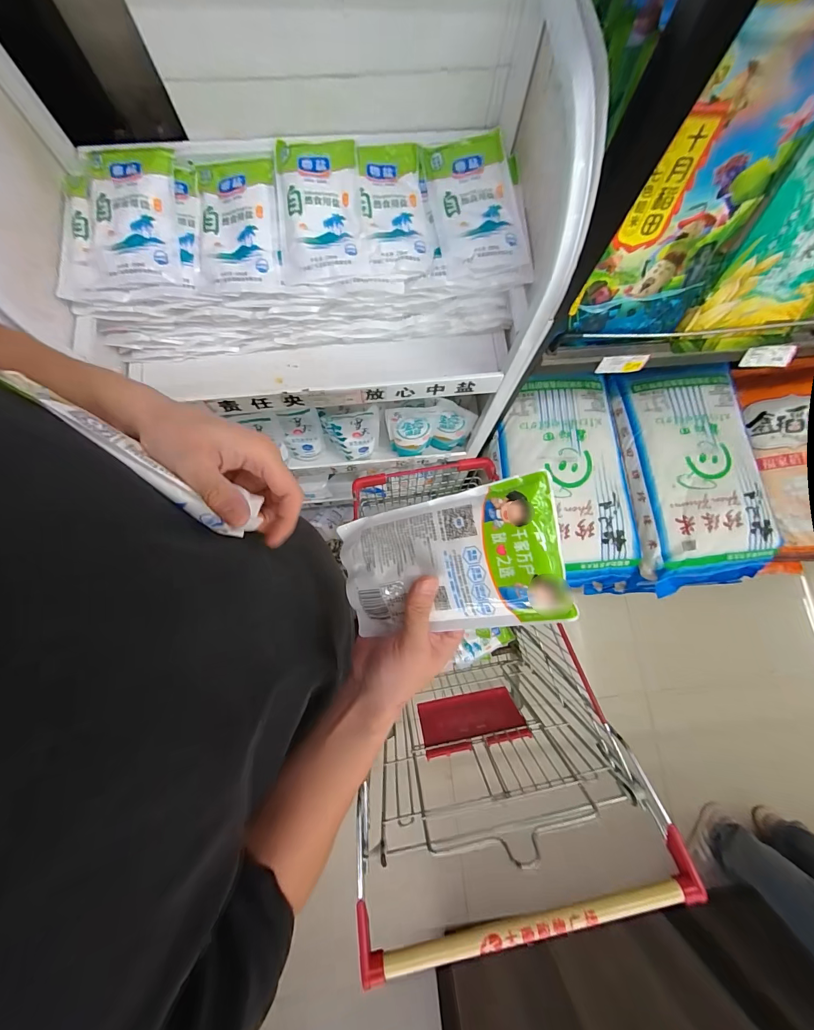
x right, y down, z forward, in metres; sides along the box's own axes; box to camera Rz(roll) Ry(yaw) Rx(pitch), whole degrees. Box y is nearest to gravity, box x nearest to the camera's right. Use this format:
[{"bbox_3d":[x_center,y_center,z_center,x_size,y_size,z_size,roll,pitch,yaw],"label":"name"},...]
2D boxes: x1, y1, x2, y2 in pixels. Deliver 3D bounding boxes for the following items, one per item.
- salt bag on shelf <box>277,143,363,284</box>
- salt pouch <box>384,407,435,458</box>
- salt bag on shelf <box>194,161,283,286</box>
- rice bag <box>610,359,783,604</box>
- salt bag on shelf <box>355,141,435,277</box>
[{"bbox_3d":[-0.113,-0.399,0.496,0.100,0.040,0.186,-3,79,-2],"label":"salt bag on shelf"},{"bbox_3d":[0.007,-0.172,0.819,0.096,0.167,0.038,-4,79,-2],"label":"salt pouch"},{"bbox_3d":[-0.218,-0.380,0.493,0.101,0.025,0.172,-8,79,-3],"label":"salt bag on shelf"},{"bbox_3d":[0.779,-0.108,1.067,0.372,0.117,0.600,-7,79,-3],"label":"rice bag"},{"bbox_3d":[-0.019,-0.402,0.502,0.087,0.033,0.172,-8,79,-3],"label":"salt bag on shelf"}]

